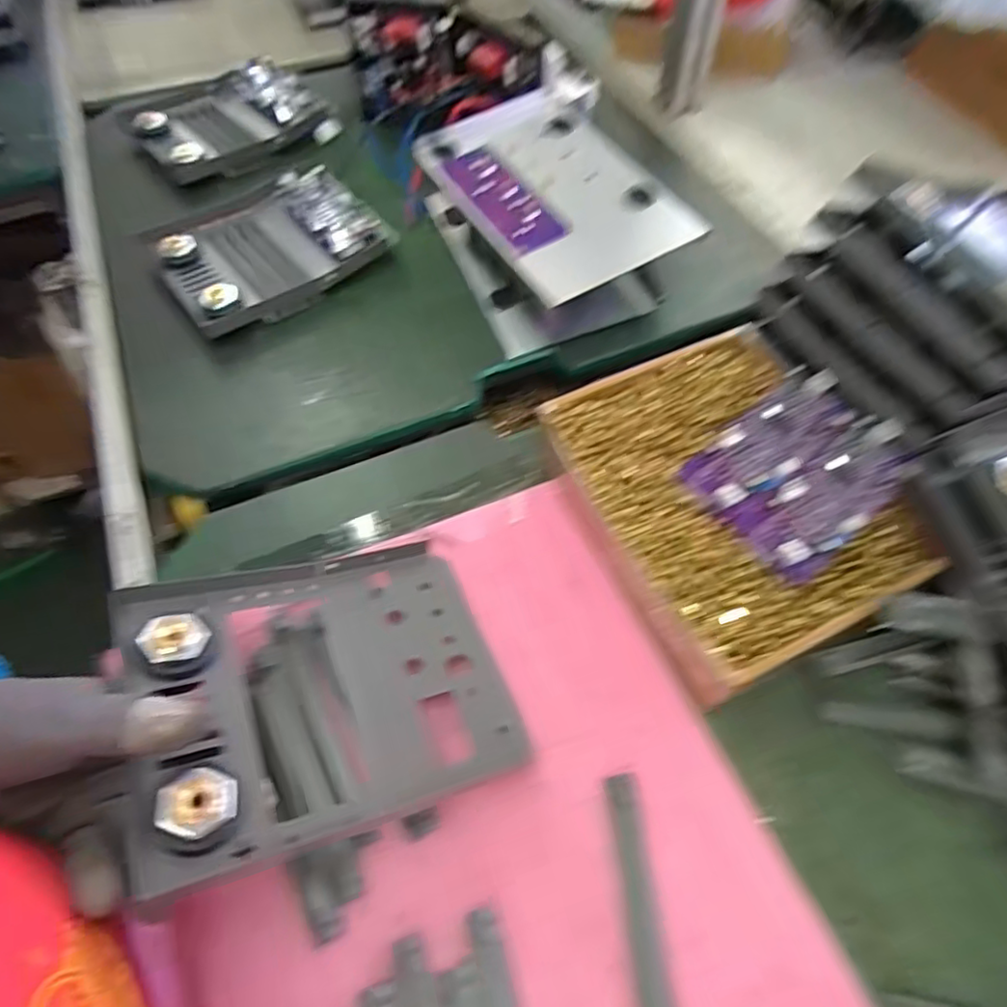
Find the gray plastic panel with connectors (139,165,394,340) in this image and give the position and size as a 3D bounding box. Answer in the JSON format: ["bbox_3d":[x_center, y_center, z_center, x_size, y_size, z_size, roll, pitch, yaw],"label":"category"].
[{"bbox_3d":[-0.213,-0.233,0.584,0.179,0.037,0.157,-31,64,-18],"label":"gray plastic panel with connectors"}]

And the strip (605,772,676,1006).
[{"bbox_3d":[0.071,0.213,0.314,0.017,0.009,0.146,-4,59,-3],"label":"strip"}]

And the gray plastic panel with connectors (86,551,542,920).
[{"bbox_3d":[-0.097,0.100,0.344,0.187,0.030,0.154,-7,48,-32],"label":"gray plastic panel with connectors"}]

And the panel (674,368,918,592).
[{"bbox_3d":[0.180,-0.022,0.387,0.112,0.016,0.094,-41,72,-11],"label":"panel"}]

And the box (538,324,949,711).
[{"bbox_3d":[0.146,-0.004,0.419,0.176,0.051,0.213,-22,61,-13],"label":"box"}]

